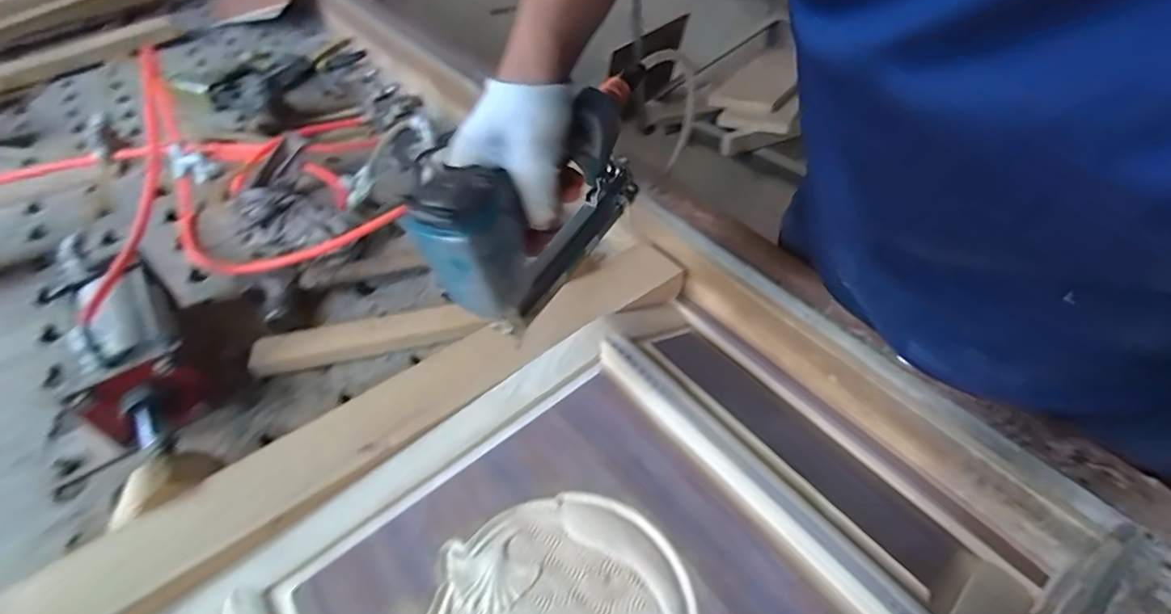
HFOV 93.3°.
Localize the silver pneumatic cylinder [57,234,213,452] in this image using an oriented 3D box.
[{"bbox_3d":[-0.490,0.046,0.593,0.103,0.120,0.285,-33,53,-20],"label":"silver pneumatic cylinder"}]

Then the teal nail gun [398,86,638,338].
[{"bbox_3d":[-0.035,-0.083,0.447,0.055,0.150,0.224,22,56,22],"label":"teal nail gun"}]

